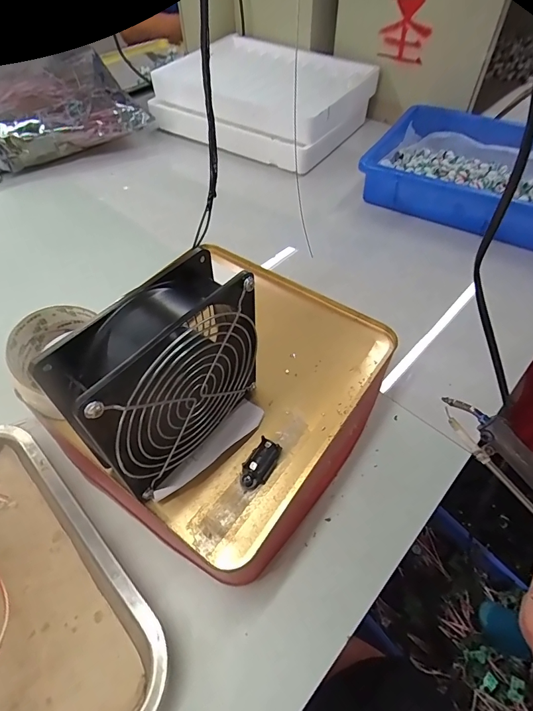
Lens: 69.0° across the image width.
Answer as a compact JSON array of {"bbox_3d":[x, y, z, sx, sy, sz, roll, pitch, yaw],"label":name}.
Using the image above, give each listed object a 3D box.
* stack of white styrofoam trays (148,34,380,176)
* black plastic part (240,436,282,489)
[{"bbox_3d":[-0.002,-0.479,0.714,0.340,0.074,0.279,29,57,21],"label":"stack of white styrofoam trays"},{"bbox_3d":[-0.004,0.074,0.265,0.017,0.014,0.034,24,56,18],"label":"black plastic part"}]

